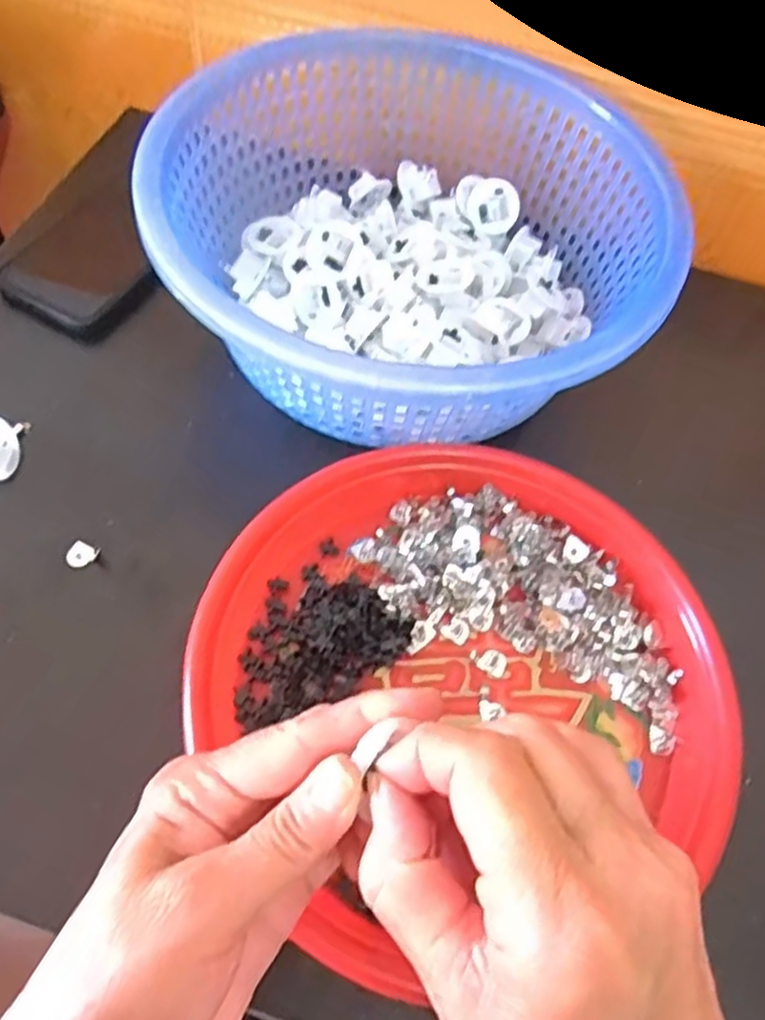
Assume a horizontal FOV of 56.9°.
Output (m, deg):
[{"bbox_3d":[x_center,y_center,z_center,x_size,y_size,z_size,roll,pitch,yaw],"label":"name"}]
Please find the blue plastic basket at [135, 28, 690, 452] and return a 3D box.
[{"bbox_3d":[0.014,-0.152,0.401,0.263,0.098,0.261,2,62,-3],"label":"blue plastic basket"}]

